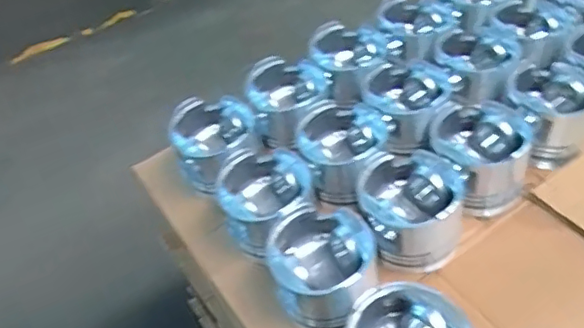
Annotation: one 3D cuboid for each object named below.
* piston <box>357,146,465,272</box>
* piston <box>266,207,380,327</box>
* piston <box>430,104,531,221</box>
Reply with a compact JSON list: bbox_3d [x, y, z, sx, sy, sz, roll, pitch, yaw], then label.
[{"bbox_3d":[0.134,0.051,0.651,0.112,0.091,0.110,-4,46,3],"label":"piston"},{"bbox_3d":[0.031,0.108,0.603,0.101,0.095,0.109,-3,46,3],"label":"piston"},{"bbox_3d":[0.224,-0.011,0.703,0.105,0.101,0.125,-15,46,-7],"label":"piston"}]

